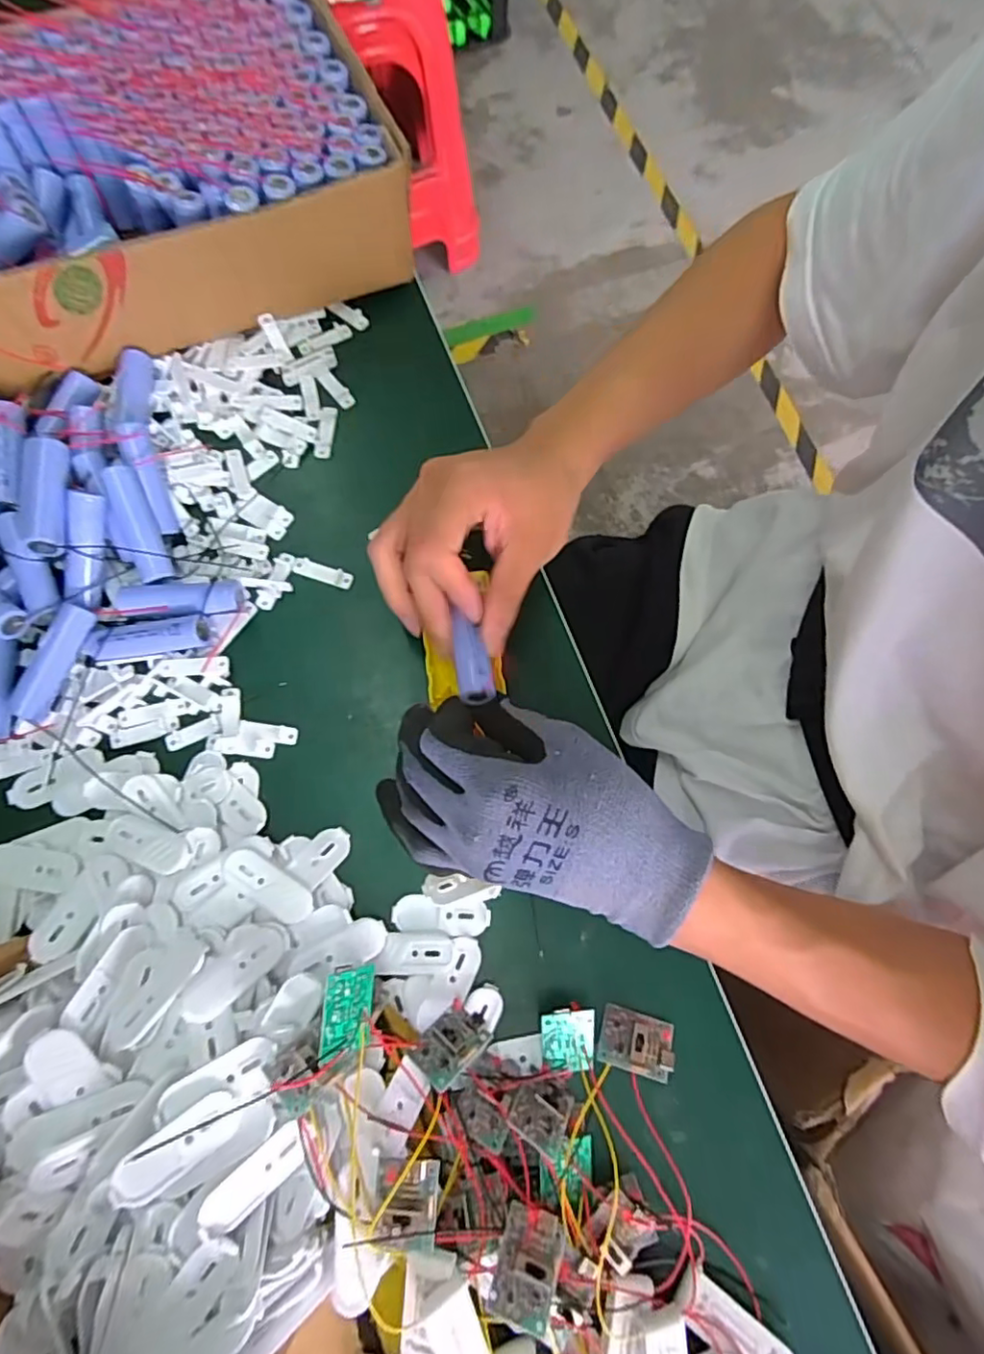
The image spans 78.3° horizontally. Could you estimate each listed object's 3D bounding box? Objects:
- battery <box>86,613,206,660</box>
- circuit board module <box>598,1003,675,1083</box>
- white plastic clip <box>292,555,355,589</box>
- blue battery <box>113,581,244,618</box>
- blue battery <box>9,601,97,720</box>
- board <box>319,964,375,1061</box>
[{"bbox_3d":[-0.191,-0.021,0.336,0.067,0.018,0.015,-6,76,-3],"label":"battery"},{"bbox_3d":[0.073,0.182,0.303,0.036,0.007,0.026,13,55,10],"label":"circuit board module"},{"bbox_3d":[-0.103,-0.064,0.366,0.038,0.004,0.011,19,76,4],"label":"white plastic clip"},{"bbox_3d":[-0.176,-0.042,0.345,0.068,0.022,0.019,-2,76,-2],"label":"blue battery"},{"bbox_3d":[-0.238,-0.008,0.333,0.017,0.020,0.067,17,76,3],"label":"blue battery"},{"bbox_3d":[-0.063,0.146,0.265,0.004,0.027,0.032,-10,73,42],"label":"board"}]

